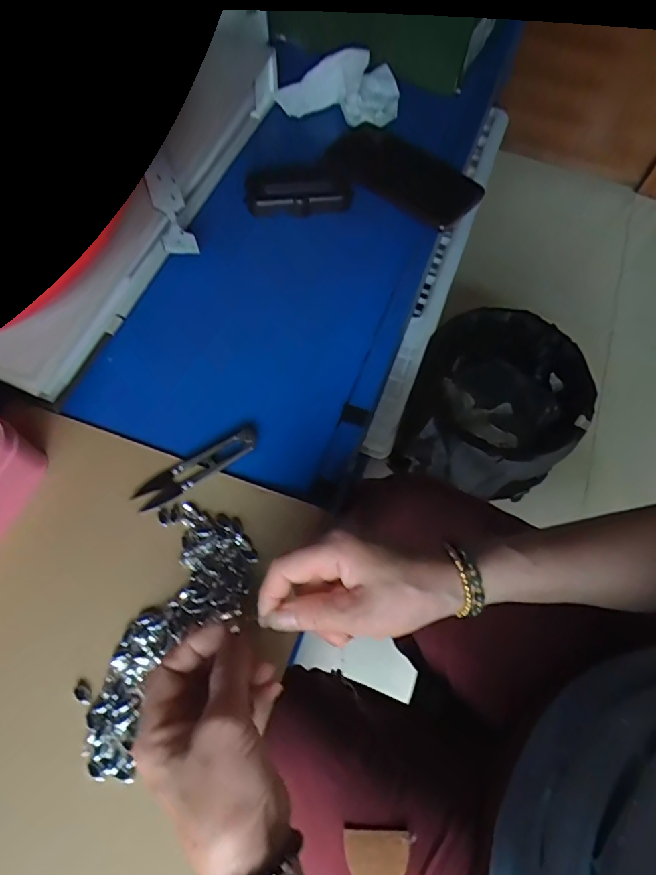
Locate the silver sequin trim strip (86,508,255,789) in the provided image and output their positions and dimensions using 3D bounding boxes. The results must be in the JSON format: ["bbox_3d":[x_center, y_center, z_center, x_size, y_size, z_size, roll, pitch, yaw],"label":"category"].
[{"bbox_3d":[-0.116,0.130,0.341,0.082,0.010,0.170,26,67,10],"label":"silver sequin trim strip"}]

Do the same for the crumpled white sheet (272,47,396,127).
[{"bbox_3d":[0.015,-0.405,0.564,0.136,0.053,0.094,14,66,5],"label":"crumpled white sheet"}]

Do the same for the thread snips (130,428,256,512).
[{"bbox_3d":[-0.102,0.024,0.389,0.101,0.008,0.022,-32,71,-15],"label":"thread snips"}]

